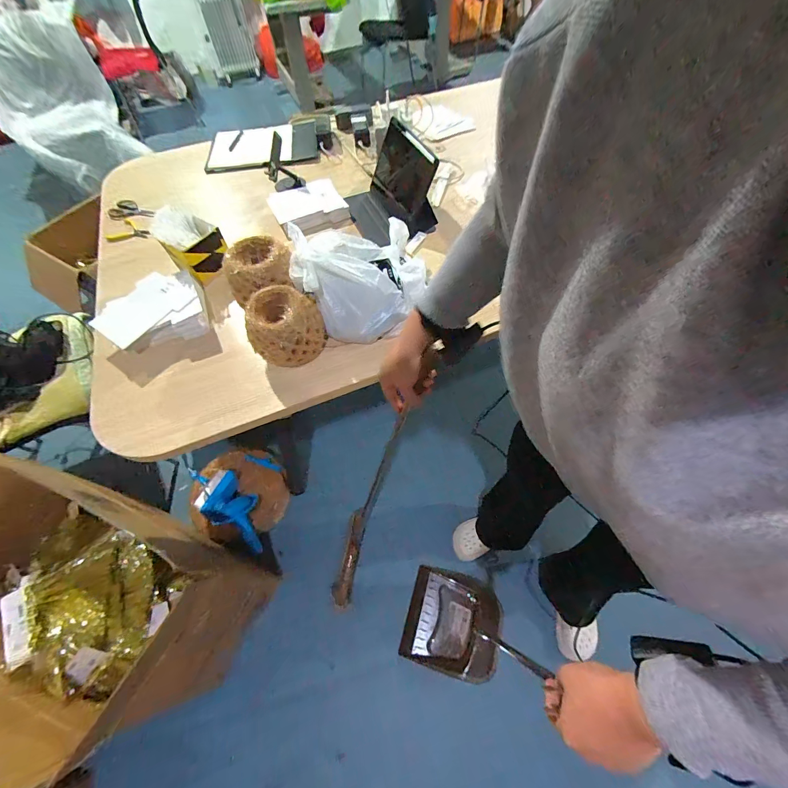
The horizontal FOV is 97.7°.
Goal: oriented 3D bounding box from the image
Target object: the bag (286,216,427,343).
[{"bbox_3d":[-0.054,-0.256,0.710,0.285,0.145,0.245,-26,62,-12],"label":"bag"}]

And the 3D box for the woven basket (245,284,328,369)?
[{"bbox_3d":[-0.208,-0.129,0.671,0.142,0.113,0.124,-18,60,-7],"label":"woven basket"}]

